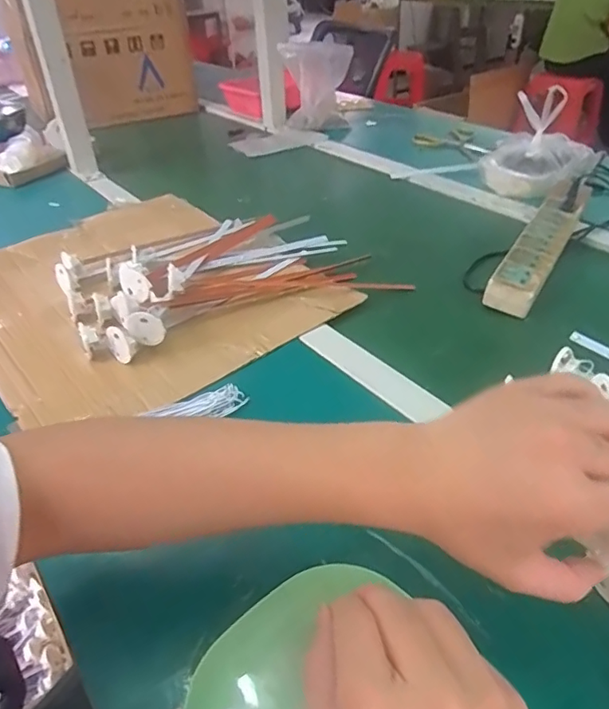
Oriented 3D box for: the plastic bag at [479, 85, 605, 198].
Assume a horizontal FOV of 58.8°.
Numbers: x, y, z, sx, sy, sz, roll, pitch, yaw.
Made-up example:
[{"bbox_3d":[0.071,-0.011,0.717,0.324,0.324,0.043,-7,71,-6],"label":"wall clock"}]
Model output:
[{"bbox_3d":[0.375,-0.329,0.860,0.165,0.130,0.136,14,40,19],"label":"plastic bag"}]

